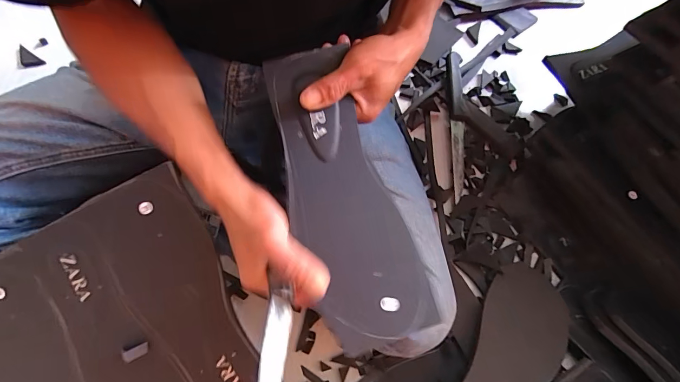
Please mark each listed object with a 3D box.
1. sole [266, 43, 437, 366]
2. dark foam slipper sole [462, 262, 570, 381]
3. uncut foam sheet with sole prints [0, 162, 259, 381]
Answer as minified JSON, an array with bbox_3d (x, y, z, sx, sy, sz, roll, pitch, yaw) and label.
[{"bbox_3d":[-0.003,0.002,0.309,0.088,0.013,0.256,-19,84,-8],"label":"sole"},{"bbox_3d":[0.202,0.198,0.417,0.099,0.010,0.257,31,55,15],"label":"dark foam slipper sole"},{"bbox_3d":[-0.251,0.169,0.343,0.354,0.011,0.255,-27,94,6],"label":"uncut foam sheet with sole prints"}]

